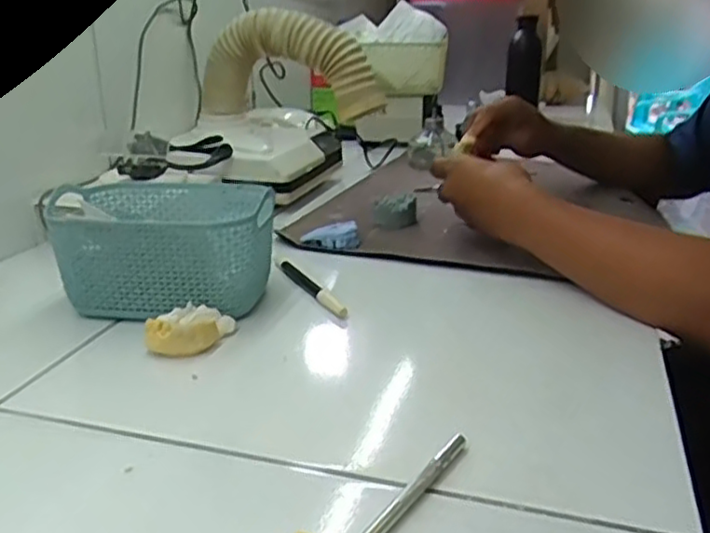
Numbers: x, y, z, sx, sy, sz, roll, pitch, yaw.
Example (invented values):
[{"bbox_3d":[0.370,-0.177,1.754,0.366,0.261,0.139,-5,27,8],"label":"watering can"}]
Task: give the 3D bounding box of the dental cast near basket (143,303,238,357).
[{"bbox_3d":[-0.118,0.044,0.499,0.048,0.021,0.049,3,21,12],"label":"dental cast near basket"}]

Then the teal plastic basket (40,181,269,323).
[{"bbox_3d":[-0.153,-0.017,0.568,0.171,0.076,0.121,2,20,8],"label":"teal plastic basket"}]

